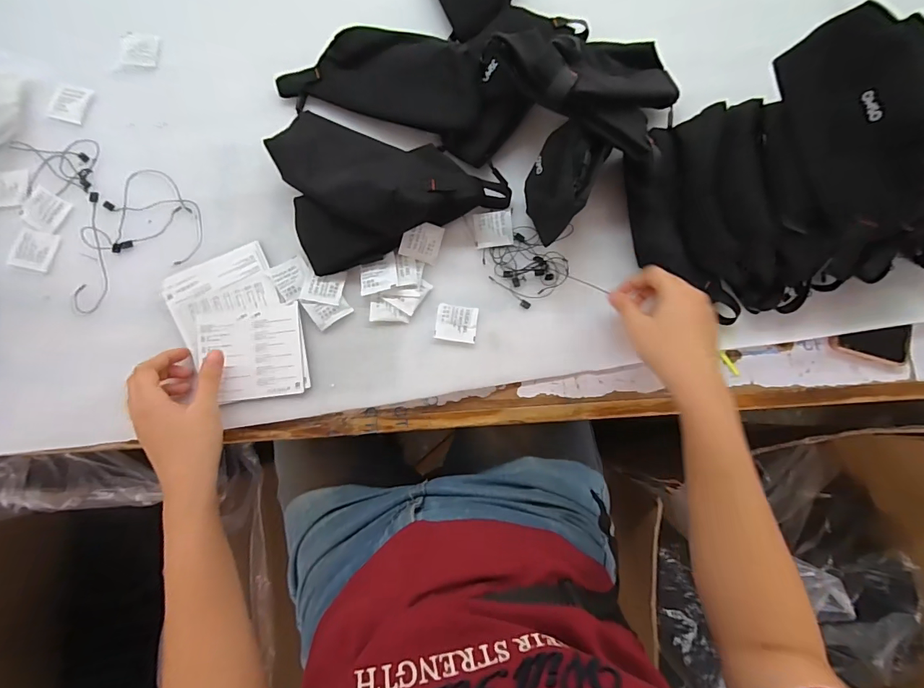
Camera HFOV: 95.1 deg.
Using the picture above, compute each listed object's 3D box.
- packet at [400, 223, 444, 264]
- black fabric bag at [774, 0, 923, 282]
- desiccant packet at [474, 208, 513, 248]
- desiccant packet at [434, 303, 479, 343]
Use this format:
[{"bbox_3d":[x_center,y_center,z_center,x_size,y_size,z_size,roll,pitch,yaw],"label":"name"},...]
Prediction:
[{"bbox_3d":[-0.042,-0.107,0.440,0.040,0.004,0.039,15,99,-16],"label":"packet"},{"bbox_3d":[0.351,-0.174,0.356,0.054,0.088,0.210,-8,82,-28],"label":"black fabric bag"},{"bbox_3d":[0.034,-0.124,0.454,0.041,0.004,0.040,-6,83,-3],"label":"desiccant packet"},{"bbox_3d":[-0.005,-0.021,0.436,0.042,0.009,0.037,7,82,-1],"label":"desiccant packet"}]

